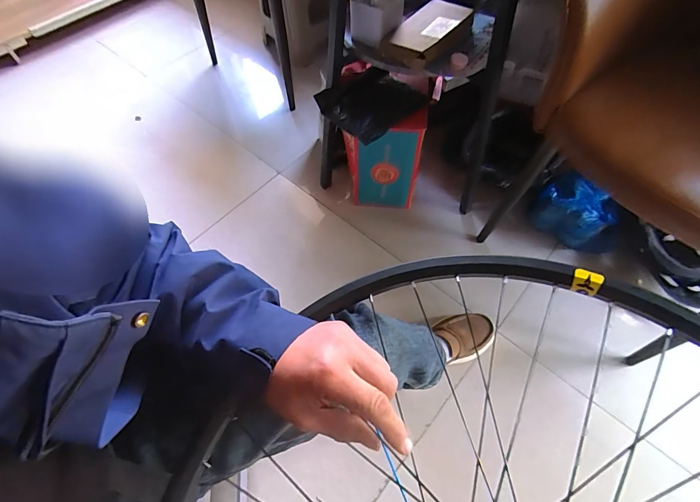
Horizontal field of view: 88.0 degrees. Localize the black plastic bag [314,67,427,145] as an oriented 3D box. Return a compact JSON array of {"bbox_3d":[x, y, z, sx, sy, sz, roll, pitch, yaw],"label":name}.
[{"bbox_3d":[0.048,-0.345,0.830,0.188,0.053,0.183,39,68,20],"label":"black plastic bag"}]

